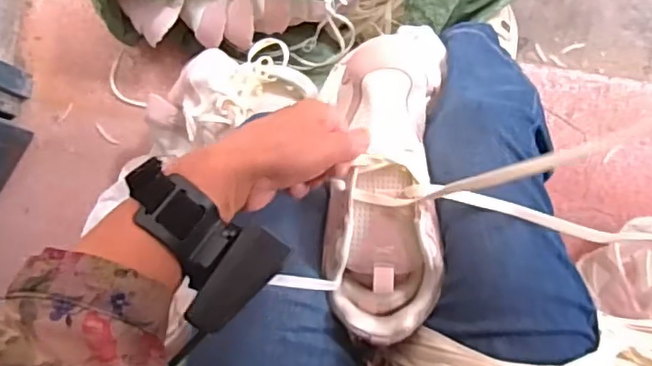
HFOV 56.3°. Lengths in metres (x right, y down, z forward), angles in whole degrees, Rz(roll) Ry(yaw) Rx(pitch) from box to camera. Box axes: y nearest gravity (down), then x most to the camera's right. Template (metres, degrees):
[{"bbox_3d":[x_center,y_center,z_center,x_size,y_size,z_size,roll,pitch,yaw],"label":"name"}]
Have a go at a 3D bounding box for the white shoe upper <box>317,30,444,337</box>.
[{"bbox_3d":[0.048,-0.006,0.503,0.096,0.079,0.257,3,81,5],"label":"white shoe upper"}]

